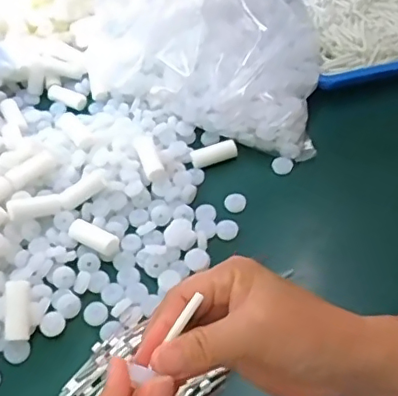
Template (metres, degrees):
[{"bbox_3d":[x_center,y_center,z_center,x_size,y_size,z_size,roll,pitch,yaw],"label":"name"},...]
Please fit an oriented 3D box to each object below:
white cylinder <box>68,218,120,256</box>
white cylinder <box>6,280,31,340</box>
[{"bbox_3d":[-0.101,0.037,0.542,0.055,0.017,0.022,23,53,27],"label":"white cylinder"},{"bbox_3d":[-0.154,0.096,0.481,0.018,0.014,0.051,-6,79,2],"label":"white cylinder"}]

